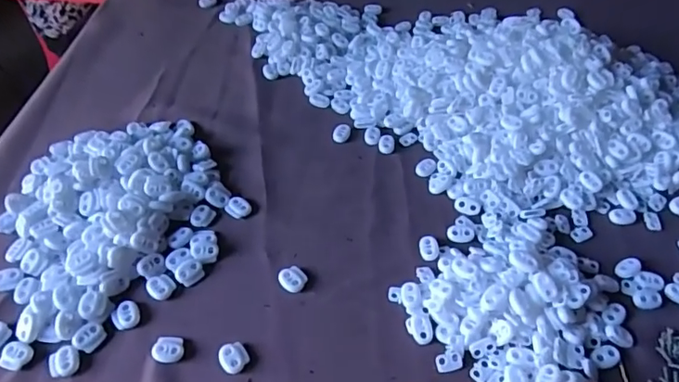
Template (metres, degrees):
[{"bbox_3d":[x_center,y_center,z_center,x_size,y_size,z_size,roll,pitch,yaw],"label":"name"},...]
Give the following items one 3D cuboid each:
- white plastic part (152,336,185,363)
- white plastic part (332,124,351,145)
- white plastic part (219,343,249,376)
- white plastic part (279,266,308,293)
[{"bbox_3d":[-0.125,0.115,0.386,0.022,0.006,0.020,2,50,-1],"label":"white plastic part"},{"bbox_3d":[0.002,-0.058,0.531,0.016,0.005,0.023,17,52,12],"label":"white plastic part"},{"bbox_3d":[-0.077,0.120,0.384,0.021,0.005,0.020,38,58,26],"label":"white plastic part"},{"bbox_3d":[-0.037,0.070,0.425,0.022,0.006,0.020,35,57,24],"label":"white plastic part"}]

